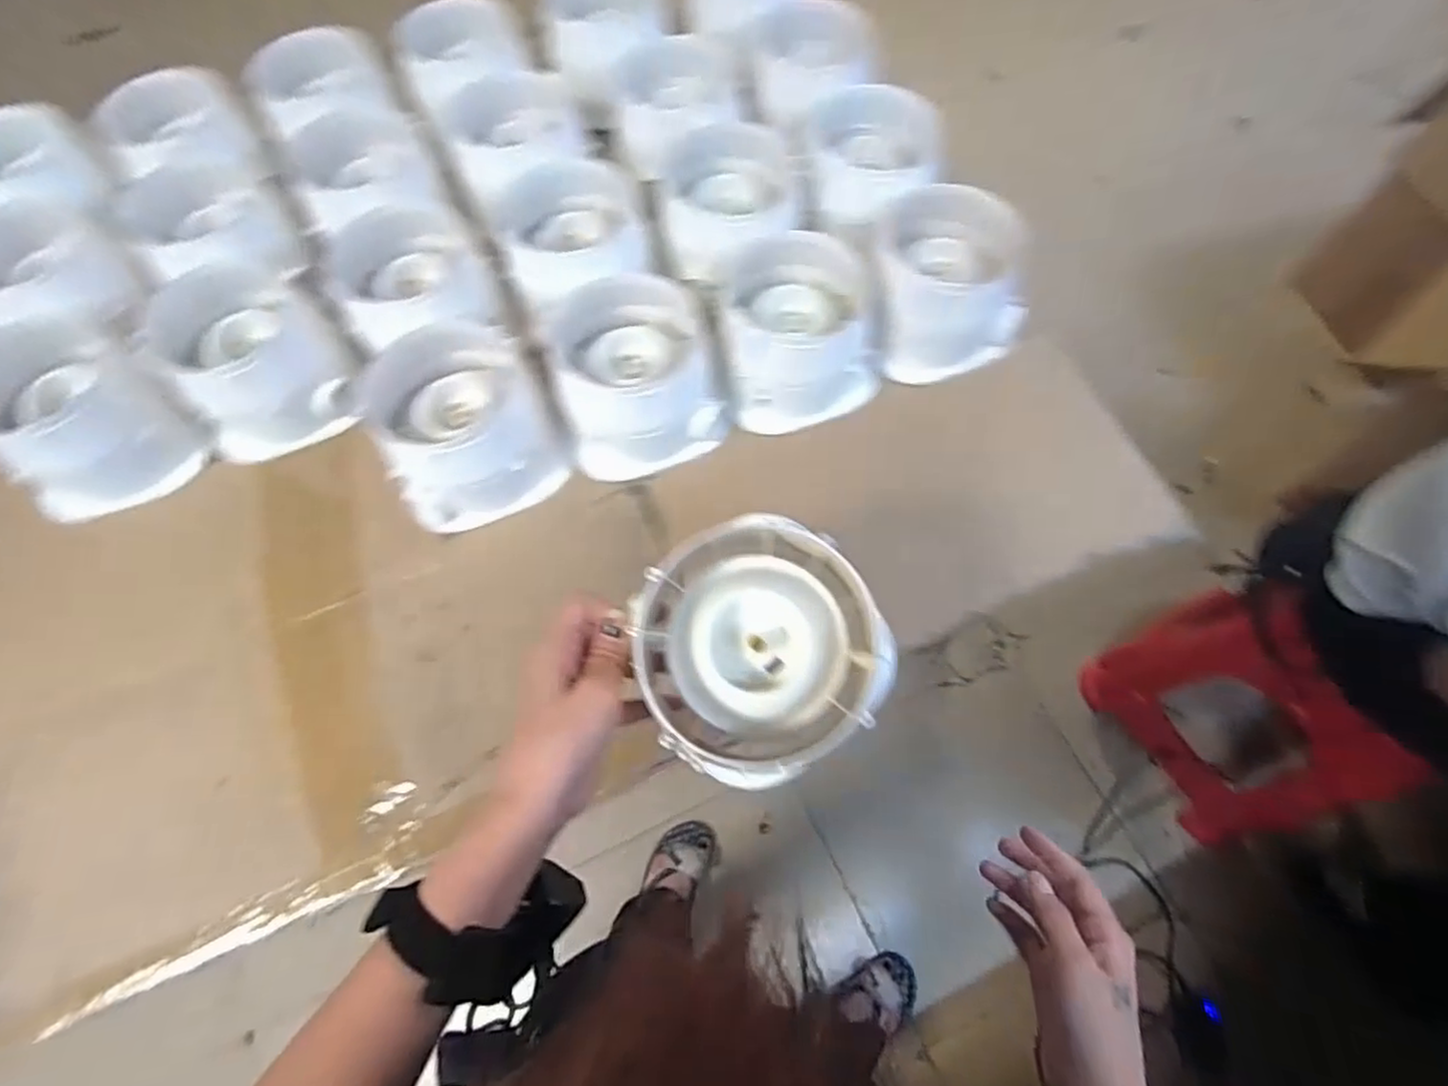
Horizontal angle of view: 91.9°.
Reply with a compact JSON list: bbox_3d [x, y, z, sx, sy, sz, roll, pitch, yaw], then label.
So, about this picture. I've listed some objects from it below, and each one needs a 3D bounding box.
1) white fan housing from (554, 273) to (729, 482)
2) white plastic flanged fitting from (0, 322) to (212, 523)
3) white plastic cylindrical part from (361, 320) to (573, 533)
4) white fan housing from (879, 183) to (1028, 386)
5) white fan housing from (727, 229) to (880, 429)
[{"bbox_3d":[-0.075,-0.147,0.578,0.133,0.082,0.162,-12,67,-4],"label":"white fan housing"},{"bbox_3d":[-0.520,-0.103,0.567,0.130,0.090,0.121,38,72,16],"label":"white plastic flanged fitting"},{"bbox_3d":[-0.210,-0.099,0.555,0.127,0.090,0.138,0,67,1],"label":"white plastic cylindrical part"},{"bbox_3d":[0.187,-0.226,0.607,0.125,0.102,0.120,0,67,1],"label":"white fan housing"},{"bbox_3d":[0.059,-0.184,0.593,0.133,0.080,0.151,-11,67,-4],"label":"white fan housing"}]

